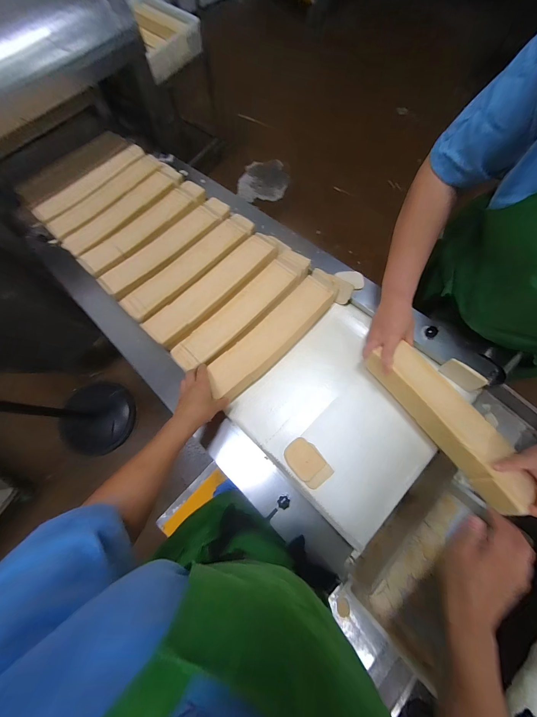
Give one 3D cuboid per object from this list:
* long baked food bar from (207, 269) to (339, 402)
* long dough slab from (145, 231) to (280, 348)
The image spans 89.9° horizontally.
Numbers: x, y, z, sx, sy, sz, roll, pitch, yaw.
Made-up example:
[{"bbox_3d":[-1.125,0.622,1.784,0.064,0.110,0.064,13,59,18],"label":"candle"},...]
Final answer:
[{"bbox_3d":[0.019,-0.056,0.609,0.092,0.042,0.359,43,79,11],"label":"long baked food bar"},{"bbox_3d":[-0.123,-0.167,0.642,0.363,0.022,0.097,-41,79,-12],"label":"long dough slab"}]

